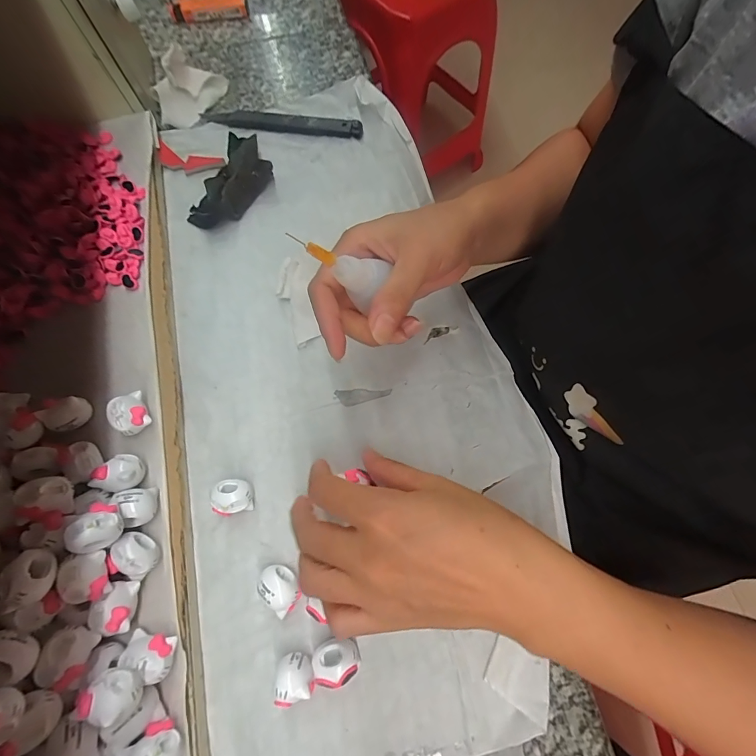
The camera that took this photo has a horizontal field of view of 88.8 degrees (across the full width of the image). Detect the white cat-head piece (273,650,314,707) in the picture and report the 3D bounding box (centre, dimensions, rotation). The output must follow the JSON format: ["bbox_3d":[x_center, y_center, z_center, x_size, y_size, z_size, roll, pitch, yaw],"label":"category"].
[{"bbox_3d":[-0.046,0.162,0.211,0.021,0.026,0.017,-16,73,-5],"label":"white cat-head piece"}]

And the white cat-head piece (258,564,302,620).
[{"bbox_3d":[-0.057,0.122,0.227,0.026,0.019,0.019,41,76,12],"label":"white cat-head piece"}]

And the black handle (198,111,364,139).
[{"bbox_3d":[-0.086,-0.227,0.345,0.142,0.010,0.020,9,72,3],"label":"black handle"}]

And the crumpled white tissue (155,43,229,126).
[{"bbox_3d":[-0.170,-0.260,0.342,0.053,0.033,0.064,2,72,1],"label":"crumpled white tissue"}]

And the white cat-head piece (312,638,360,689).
[{"bbox_3d":[-0.023,0.157,0.215,0.026,0.019,0.019,-8,72,-3],"label":"white cat-head piece"}]

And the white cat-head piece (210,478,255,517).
[{"bbox_3d":[-0.092,0.075,0.243,0.024,0.018,0.023,0,72,0],"label":"white cat-head piece"}]

